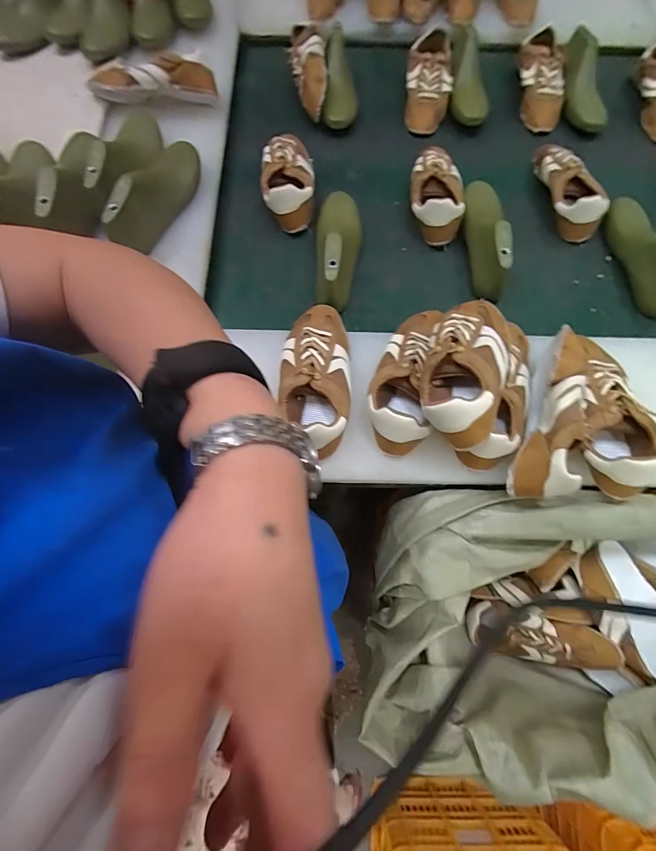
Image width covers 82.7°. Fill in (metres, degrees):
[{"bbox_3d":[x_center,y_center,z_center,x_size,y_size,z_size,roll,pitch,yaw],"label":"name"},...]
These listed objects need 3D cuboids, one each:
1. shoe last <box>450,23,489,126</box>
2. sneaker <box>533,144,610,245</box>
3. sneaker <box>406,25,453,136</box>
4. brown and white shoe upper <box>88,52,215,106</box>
[{"bbox_3d":[0.301,-0.762,0.803,0.082,0.065,0.231,-5,90,-2],"label":"shoe last"},{"bbox_3d":[0.474,-0.474,0.748,0.078,0.082,0.221,-5,72,-2],"label":"sneaker"},{"bbox_3d":[0.220,-0.754,0.834,0.103,0.090,0.235,7,72,2],"label":"sneaker"},{"bbox_3d":[-0.341,-0.654,0.711,0.245,0.063,0.064,4,72,1],"label":"brown and white shoe upper"}]

